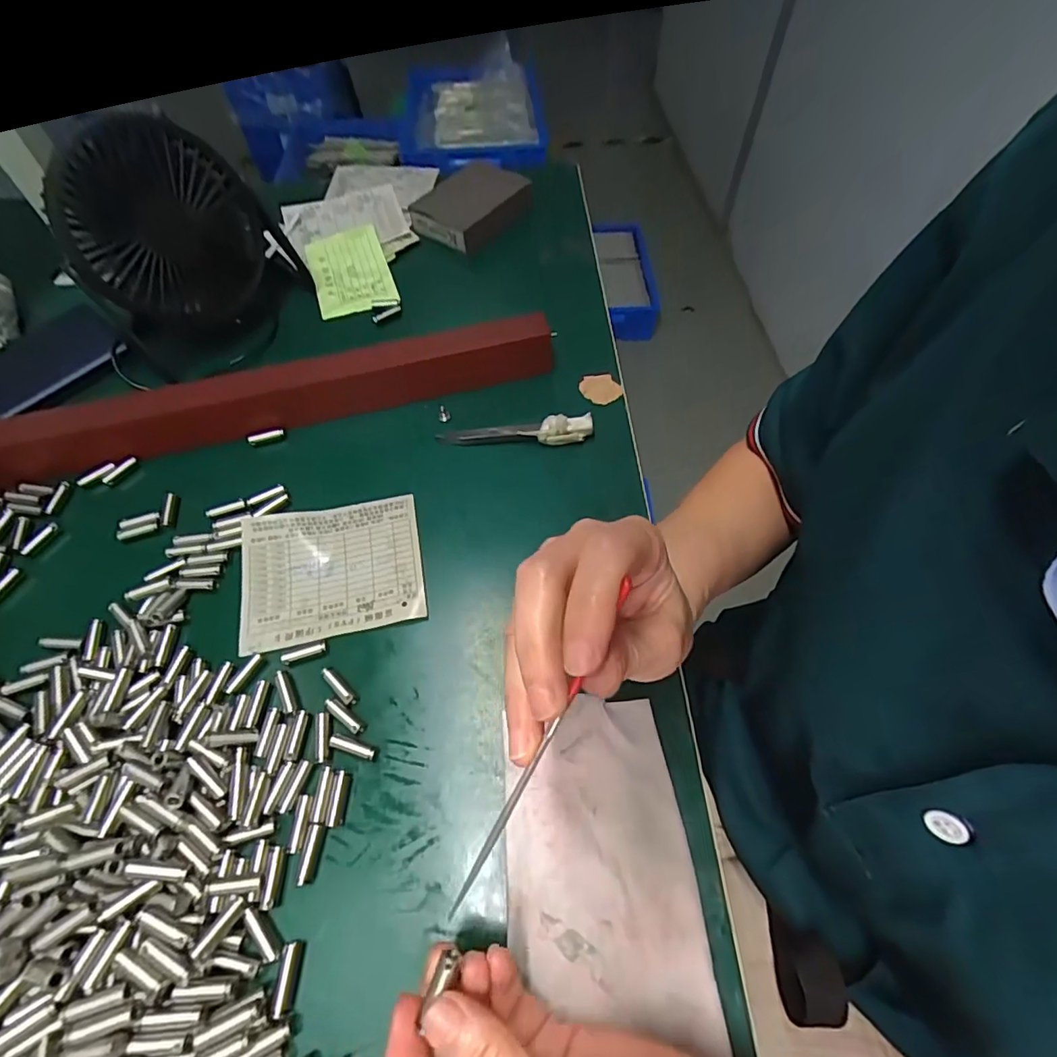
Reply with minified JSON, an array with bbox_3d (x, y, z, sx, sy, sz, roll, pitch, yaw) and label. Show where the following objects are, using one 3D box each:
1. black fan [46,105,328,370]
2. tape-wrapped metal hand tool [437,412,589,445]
[{"bbox_3d":[-0.255,-0.215,0.389,0.139,0.139,0.075,-38,65,-21],"label":"black fan"},{"bbox_3d":[-0.009,-0.066,0.370,0.105,0.019,0.014,-4,58,-2],"label":"tape-wrapped metal hand tool"}]

